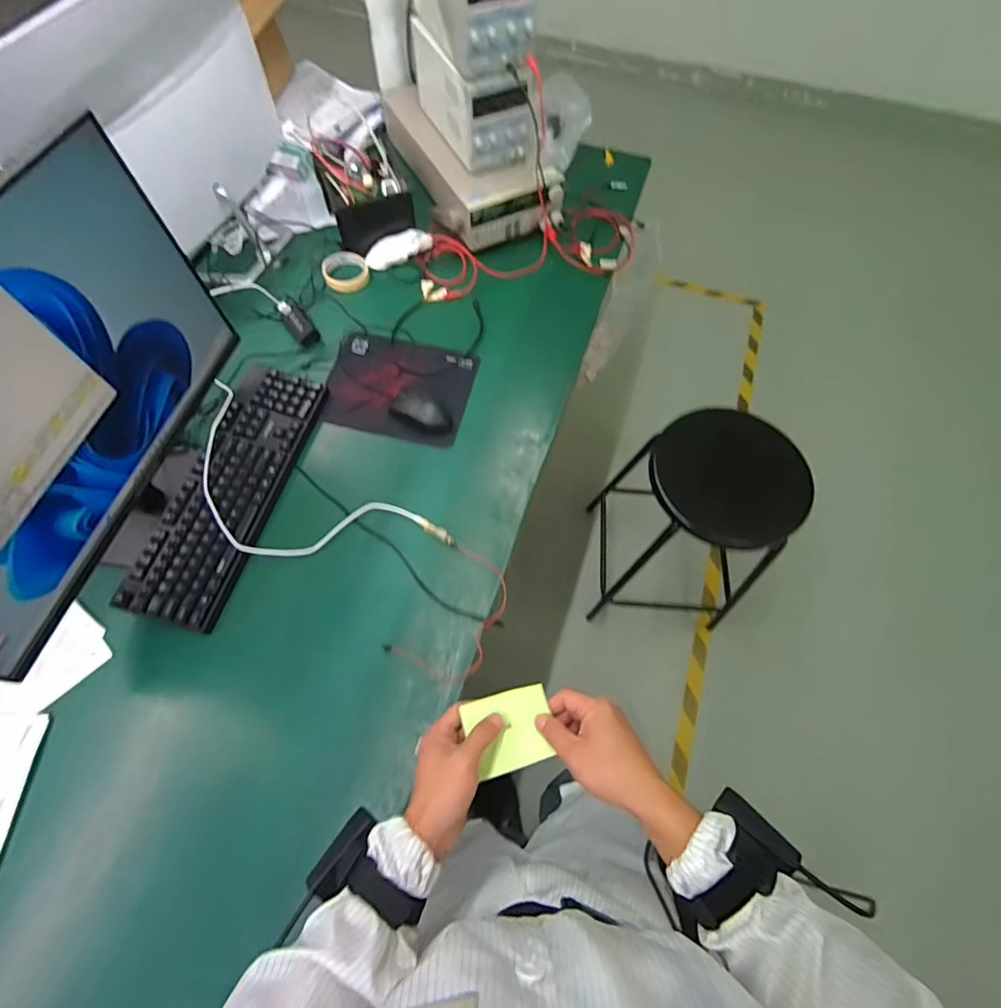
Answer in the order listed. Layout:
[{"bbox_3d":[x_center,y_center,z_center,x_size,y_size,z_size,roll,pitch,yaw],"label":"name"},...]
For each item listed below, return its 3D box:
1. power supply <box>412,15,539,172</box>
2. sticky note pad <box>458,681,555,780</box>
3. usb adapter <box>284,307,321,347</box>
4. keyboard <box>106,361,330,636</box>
[{"bbox_3d":[-0.060,-0.837,0.998,0.141,0.168,0.306,-24,68,-12],"label":"power supply"},{"bbox_3d":[0.010,0.225,0.491,0.082,0.009,0.071,-19,69,3],"label":"sticky note pad"},{"bbox_3d":[-0.382,-0.344,0.940,0.040,0.029,0.080,-34,71,-15],"label":"usb adapter"},{"bbox_3d":[-0.422,-0.032,0.781,0.136,0.040,0.437,14,66,5],"label":"keyboard"}]

